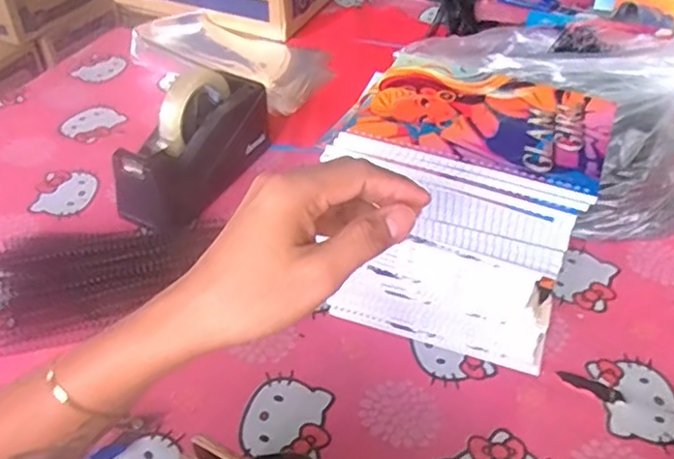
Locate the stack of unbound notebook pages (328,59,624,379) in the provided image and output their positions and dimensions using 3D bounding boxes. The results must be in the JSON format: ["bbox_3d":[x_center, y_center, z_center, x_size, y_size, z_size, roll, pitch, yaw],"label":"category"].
[{"bbox_3d":[0.107,-0.021,0.571,0.206,0.190,0.171,16,46,15],"label":"stack of unbound notebook pages"}]

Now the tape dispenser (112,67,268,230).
[{"bbox_3d":[-0.151,-0.091,0.696,0.067,0.127,0.203,25,49,24],"label":"tape dispenser"}]

